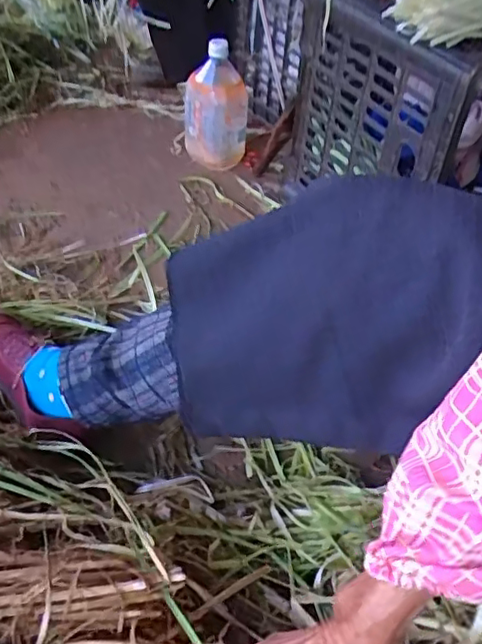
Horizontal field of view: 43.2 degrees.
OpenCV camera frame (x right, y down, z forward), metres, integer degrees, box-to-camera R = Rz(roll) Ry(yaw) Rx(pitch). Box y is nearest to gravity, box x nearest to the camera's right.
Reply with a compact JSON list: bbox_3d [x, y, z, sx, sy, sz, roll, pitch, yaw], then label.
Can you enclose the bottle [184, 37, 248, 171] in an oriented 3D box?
[{"bbox_3d":[-0.041,-0.358,1.010,0.104,0.198,0.098,3,45,-3],"label":"bottle"}]

